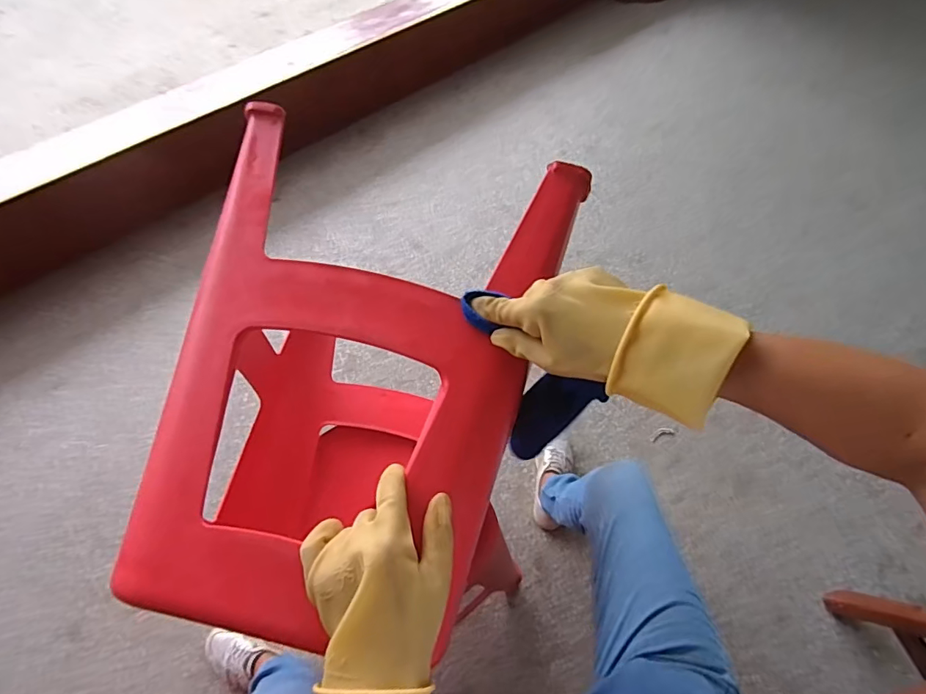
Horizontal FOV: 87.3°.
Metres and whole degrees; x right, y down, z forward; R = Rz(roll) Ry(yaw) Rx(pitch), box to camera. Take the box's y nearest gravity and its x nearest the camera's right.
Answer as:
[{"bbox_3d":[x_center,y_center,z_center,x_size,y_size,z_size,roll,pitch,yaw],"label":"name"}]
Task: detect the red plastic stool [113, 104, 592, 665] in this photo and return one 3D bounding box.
[{"bbox_3d":[-0.105,0.074,0.555,0.373,0.375,0.431,6,60,3],"label":"red plastic stool"}]

